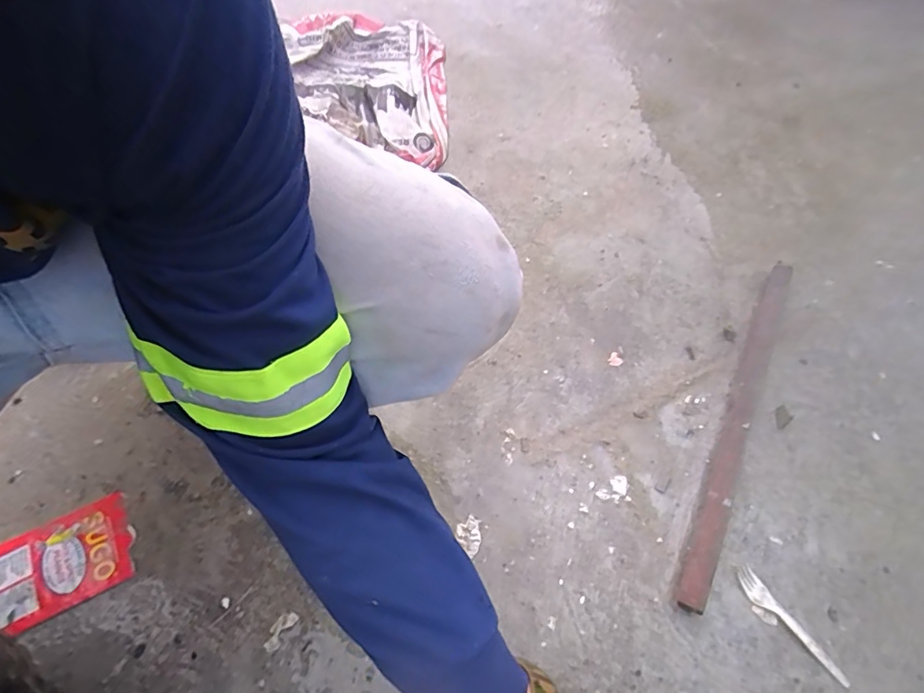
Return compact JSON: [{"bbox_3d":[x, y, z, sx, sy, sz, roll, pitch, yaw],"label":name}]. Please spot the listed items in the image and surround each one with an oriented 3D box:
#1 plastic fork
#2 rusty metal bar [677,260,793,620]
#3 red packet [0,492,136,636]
[{"bbox_3d":[0.374,0.319,0.556,0.025,0.005,0.143,-28,65,-19],"label":"plastic fork"},{"bbox_3d":[0.398,0.080,0.684,0.035,0.030,0.582,27,61,12],"label":"rusty metal bar"},{"bbox_3d":[-0.459,0.244,0.520,0.186,0.008,0.097,-24,65,-17],"label":"red packet"}]

